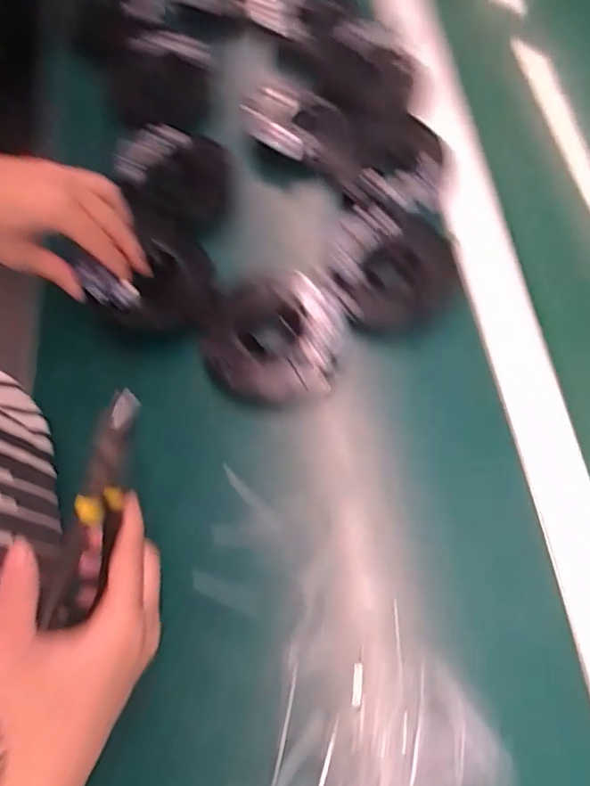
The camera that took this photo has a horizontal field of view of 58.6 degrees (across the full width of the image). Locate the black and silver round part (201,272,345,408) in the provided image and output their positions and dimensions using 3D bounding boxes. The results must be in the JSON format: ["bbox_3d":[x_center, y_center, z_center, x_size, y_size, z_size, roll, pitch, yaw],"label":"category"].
[{"bbox_3d":[-0.015,-0.043,0.389,0.097,0.017,0.100,-1,65,1],"label":"black and silver round part"}]

